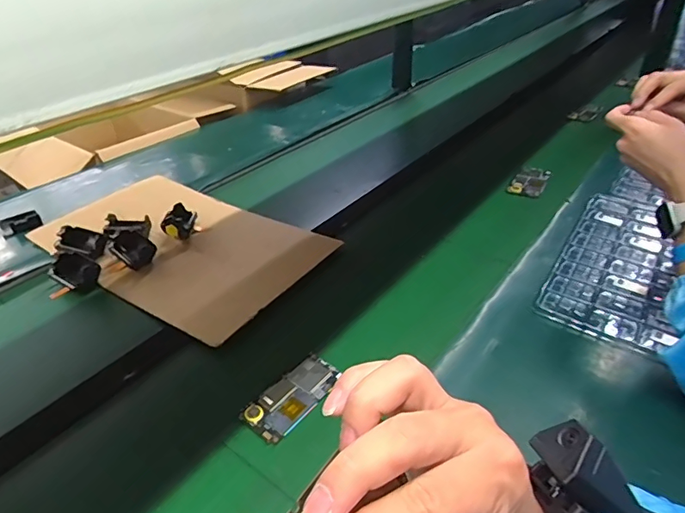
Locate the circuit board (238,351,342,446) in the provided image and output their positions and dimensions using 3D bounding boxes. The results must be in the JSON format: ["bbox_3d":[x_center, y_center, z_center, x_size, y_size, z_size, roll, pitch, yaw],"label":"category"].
[{"bbox_3d":[-0.057,0.165,0.581,0.062,0.007,0.124,23,46,33],"label":"circuit board"}]

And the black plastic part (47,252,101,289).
[{"bbox_3d":[-0.431,0.024,0.783,0.069,0.044,0.051,16,42,27],"label":"black plastic part"}]

